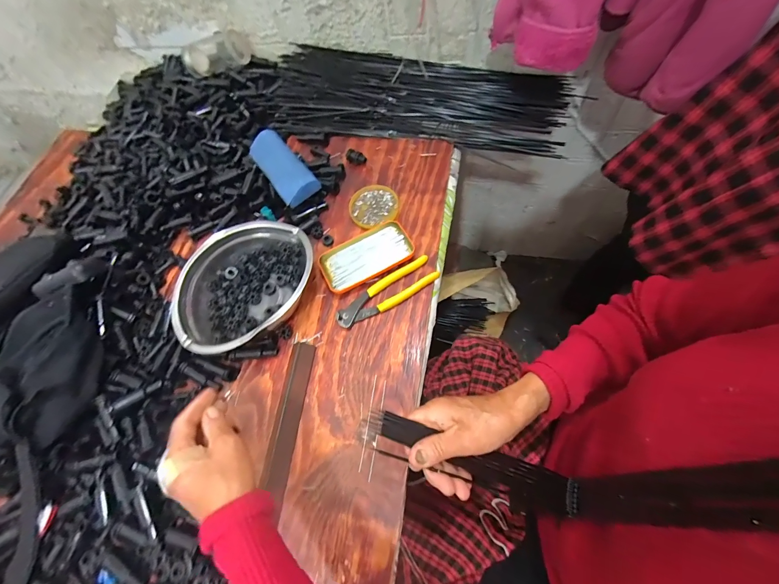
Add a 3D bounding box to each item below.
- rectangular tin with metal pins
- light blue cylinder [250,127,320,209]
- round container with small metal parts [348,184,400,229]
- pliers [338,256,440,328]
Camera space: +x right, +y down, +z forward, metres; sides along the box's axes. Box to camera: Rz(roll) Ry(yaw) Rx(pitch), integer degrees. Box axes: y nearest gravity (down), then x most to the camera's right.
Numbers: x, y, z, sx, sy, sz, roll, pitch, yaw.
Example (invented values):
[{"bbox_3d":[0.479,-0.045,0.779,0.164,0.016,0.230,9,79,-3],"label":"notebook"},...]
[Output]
[{"bbox_3d":[-0.037,-0.057,0.523,0.141,0.016,0.077,-28,65,-6],"label":"rectangular tin with metal pins"},{"bbox_3d":[-0.188,-0.222,0.570,0.062,0.032,0.174,-36,66,-10],"label":"light blue cylinder"},{"bbox_3d":[-0.026,-0.145,0.571,0.083,0.012,0.084,-3,65,6],"label":"round container with small metal parts"},{"bbox_3d":[-0.003,0.003,0.497,0.161,0.015,0.048,-34,66,-9],"label":"pliers"}]

